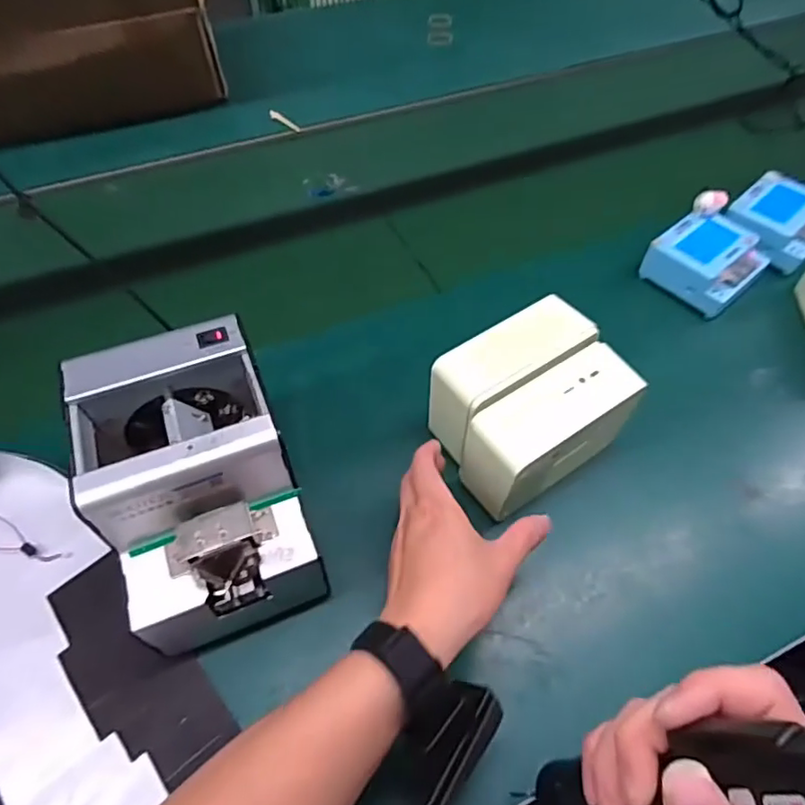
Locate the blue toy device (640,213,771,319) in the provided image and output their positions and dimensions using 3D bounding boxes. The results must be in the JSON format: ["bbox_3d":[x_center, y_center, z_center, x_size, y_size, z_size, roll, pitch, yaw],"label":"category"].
[{"bbox_3d":[0.342,-0.159,0.645,0.108,0.053,0.100,-36,61,-23],"label":"blue toy device"}]

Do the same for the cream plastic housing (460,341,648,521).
[{"bbox_3d":[0.121,0.025,0.466,0.139,0.082,0.062,-29,58,-19],"label":"cream plastic housing"}]

